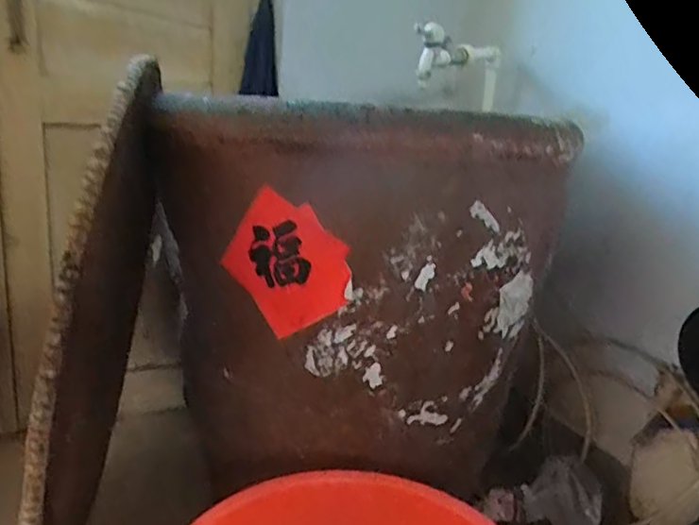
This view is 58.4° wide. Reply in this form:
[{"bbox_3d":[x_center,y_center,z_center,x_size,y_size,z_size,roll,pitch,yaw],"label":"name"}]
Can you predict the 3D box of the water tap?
[{"bbox_3d":[0.189,-0.333,1.080,0.051,0.116,0.296,12,17,29],"label":"water tap"}]

